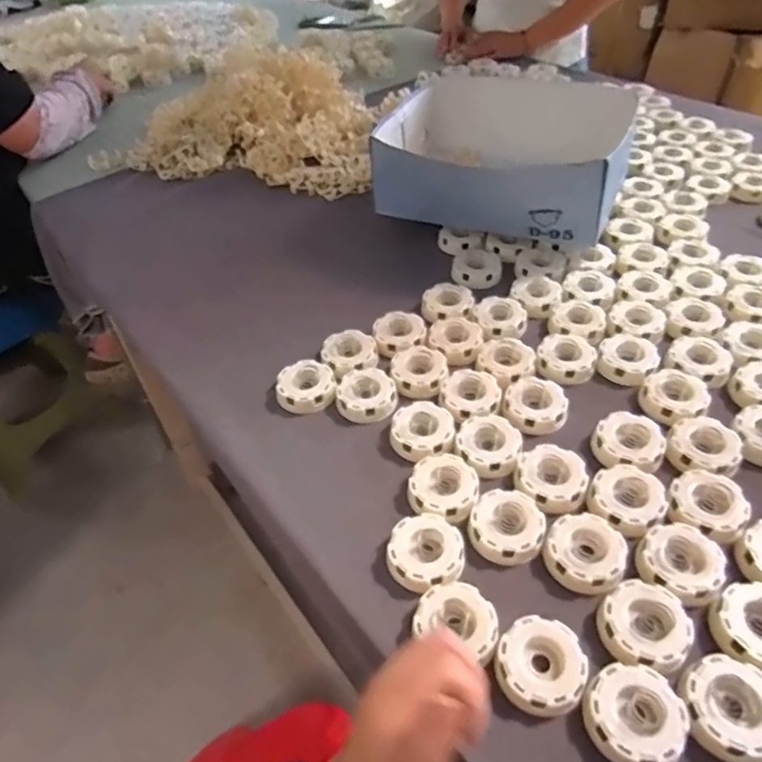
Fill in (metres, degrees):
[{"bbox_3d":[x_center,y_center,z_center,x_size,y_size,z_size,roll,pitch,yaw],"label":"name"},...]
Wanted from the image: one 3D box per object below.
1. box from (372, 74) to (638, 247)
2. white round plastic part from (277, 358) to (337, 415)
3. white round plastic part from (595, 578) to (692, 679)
[{"bbox_3d":[0.183,-0.337,0.870,0.331,0.147,0.276,17,49,19],"label":"box"},{"bbox_3d":[-0.084,0.005,0.660,0.065,0.025,0.062,-2,45,2],"label":"white round plastic part"},{"bbox_3d":[0.207,0.189,0.457,0.065,0.022,0.067,-2,45,2],"label":"white round plastic part"}]

